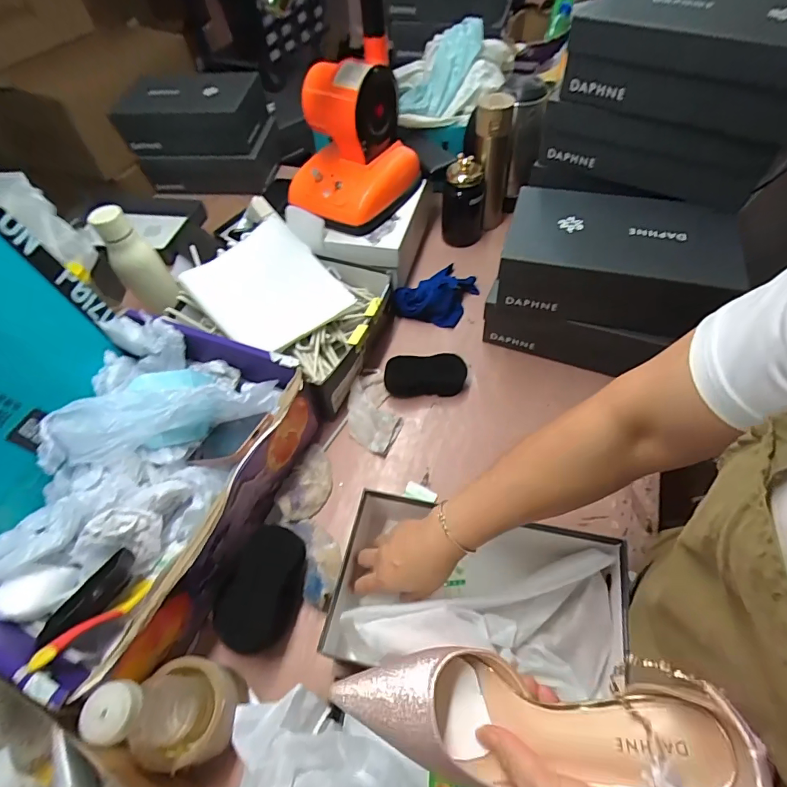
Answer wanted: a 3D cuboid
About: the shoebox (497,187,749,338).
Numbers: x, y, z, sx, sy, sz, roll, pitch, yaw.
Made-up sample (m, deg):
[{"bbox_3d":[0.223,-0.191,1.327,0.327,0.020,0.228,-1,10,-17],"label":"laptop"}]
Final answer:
[{"bbox_3d":[0.313,-0.193,0.643,0.289,0.095,0.188,13,57,13],"label":"shoebox"}]

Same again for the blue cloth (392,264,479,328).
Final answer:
[{"bbox_3d":[0.084,-0.189,0.815,0.117,0.042,0.159,24,60,19],"label":"blue cloth"}]

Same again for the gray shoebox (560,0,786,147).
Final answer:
[{"bbox_3d":[0.397,-0.439,0.579,0.307,0.105,0.156,24,60,19],"label":"gray shoebox"}]

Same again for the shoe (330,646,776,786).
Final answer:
[{"bbox_3d":[0.081,0.212,0.290,0.246,0.083,0.076,-12,51,27],"label":"shoe"}]

